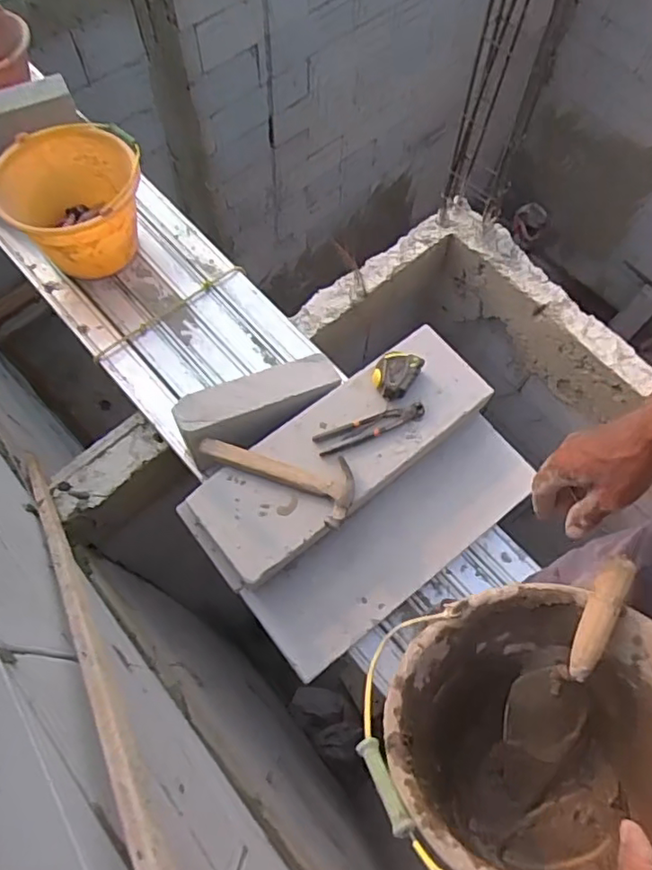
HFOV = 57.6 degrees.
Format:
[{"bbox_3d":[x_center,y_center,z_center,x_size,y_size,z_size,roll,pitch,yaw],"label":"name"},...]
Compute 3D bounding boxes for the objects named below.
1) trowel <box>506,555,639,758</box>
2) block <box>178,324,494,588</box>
[{"bbox_3d":[0.250,0.229,0.604,0.074,0.033,0.235,15,112,4],"label":"trowel"},{"bbox_3d":[0.029,0.019,1.100,0.593,0.073,0.212,-36,74,-16],"label":"block"}]

